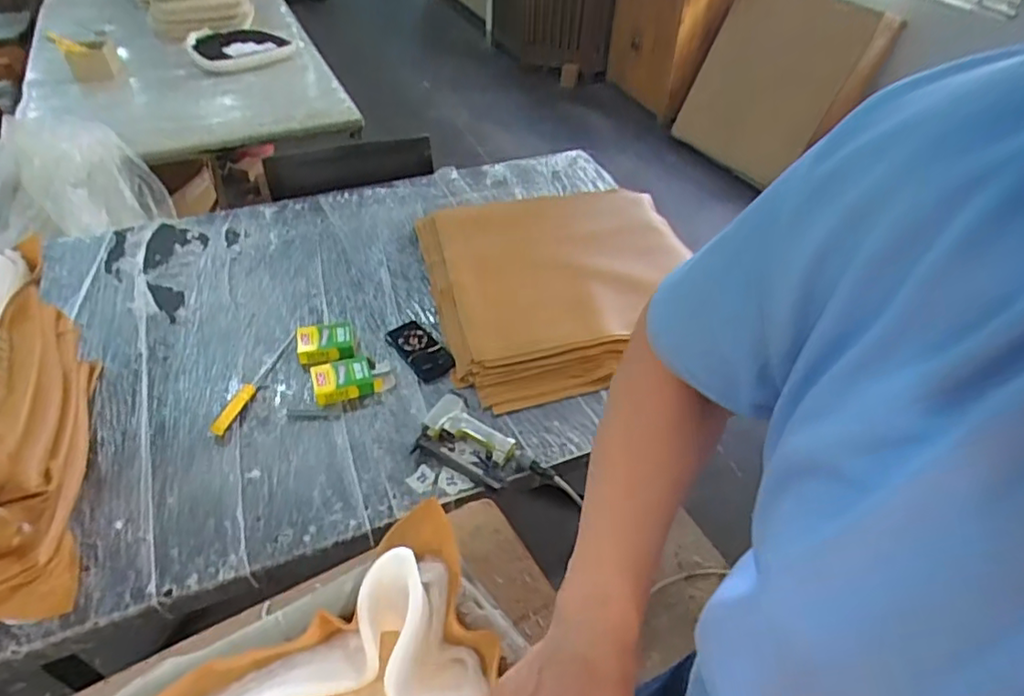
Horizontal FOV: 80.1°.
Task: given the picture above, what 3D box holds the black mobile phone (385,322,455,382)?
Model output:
[{"bbox_3d":[-0.191,0.005,1.271,0.088,0.019,0.180,-28,51,-28],"label":"black mobile phone"}]

